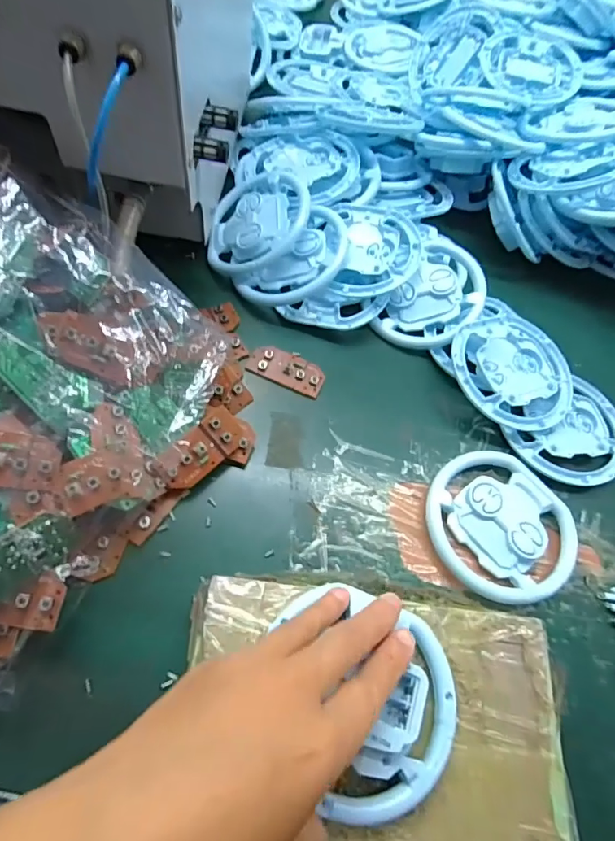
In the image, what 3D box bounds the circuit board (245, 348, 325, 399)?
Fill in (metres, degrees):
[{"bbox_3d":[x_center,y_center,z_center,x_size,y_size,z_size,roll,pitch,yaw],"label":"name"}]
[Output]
[{"bbox_3d":[-0.016,-0.040,0.367,0.060,0.004,0.030,22,62,3],"label":"circuit board"}]

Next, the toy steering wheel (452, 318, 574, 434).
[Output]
[{"bbox_3d":[0.167,-0.040,0.376,0.101,0.024,0.099,3,62,-7],"label":"toy steering wheel"}]

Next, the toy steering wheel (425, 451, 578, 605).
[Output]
[{"bbox_3d":[0.133,0.072,0.327,0.097,0.015,0.104,3,62,-7],"label":"toy steering wheel"}]

